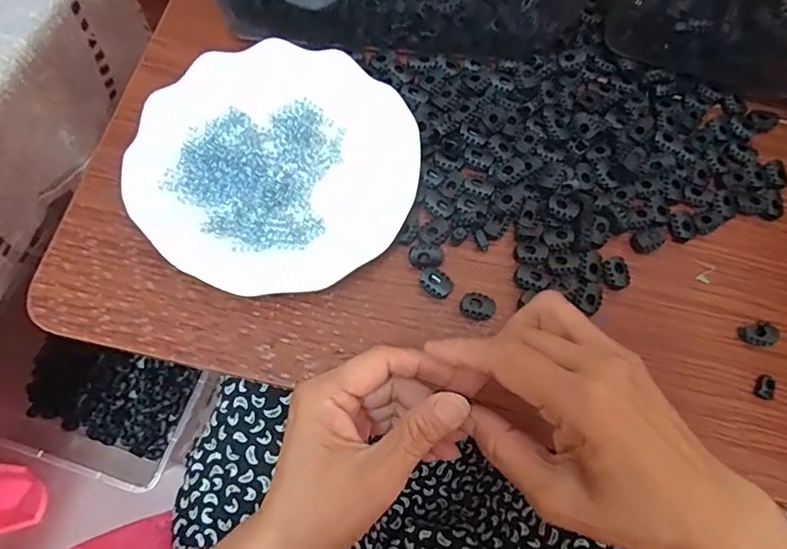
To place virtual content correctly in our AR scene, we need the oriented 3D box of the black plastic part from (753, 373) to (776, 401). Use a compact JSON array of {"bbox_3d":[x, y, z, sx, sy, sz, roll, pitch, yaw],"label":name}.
[{"bbox_3d":[0.242,0.073,0.340,0.012,0.005,0.018,23,72,6],"label":"black plastic part"}]

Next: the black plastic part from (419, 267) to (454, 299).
[{"bbox_3d":[0.028,0.006,0.348,0.022,0.011,0.018,31,72,6],"label":"black plastic part"}]

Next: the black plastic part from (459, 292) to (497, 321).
[{"bbox_3d":[0.055,0.021,0.343,0.022,0.007,0.017,29,72,5],"label":"black plastic part"}]

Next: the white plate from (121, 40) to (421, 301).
[{"bbox_3d":[-0.077,-0.074,0.354,0.174,0.026,0.180,1,72,-4],"label":"white plate"}]

